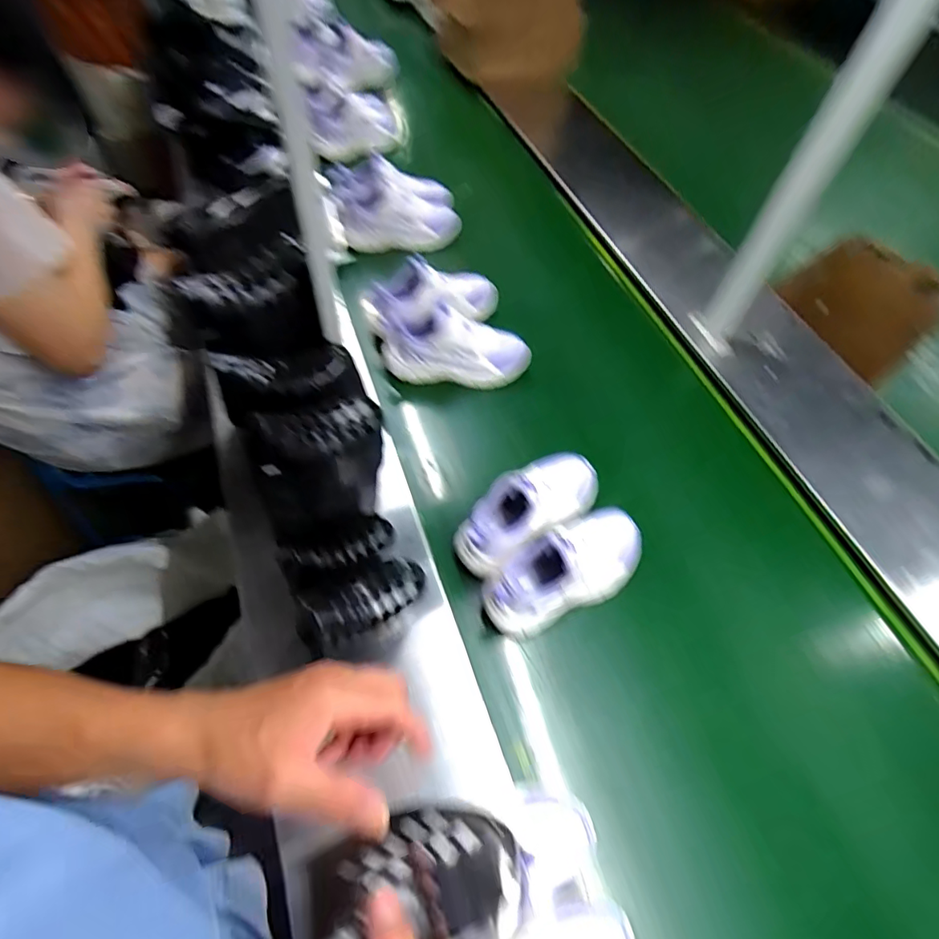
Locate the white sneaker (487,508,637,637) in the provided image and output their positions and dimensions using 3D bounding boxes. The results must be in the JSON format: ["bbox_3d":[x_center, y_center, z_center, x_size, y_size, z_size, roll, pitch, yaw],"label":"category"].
[{"bbox_3d":[0.129,0.117,0.652,0.224,0.108,0.097,-27,64,-19],"label":"white sneaker"}]

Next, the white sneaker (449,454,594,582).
[{"bbox_3d":[0.088,0.040,0.690,0.234,0.103,0.083,-33,66,-21],"label":"white sneaker"}]

